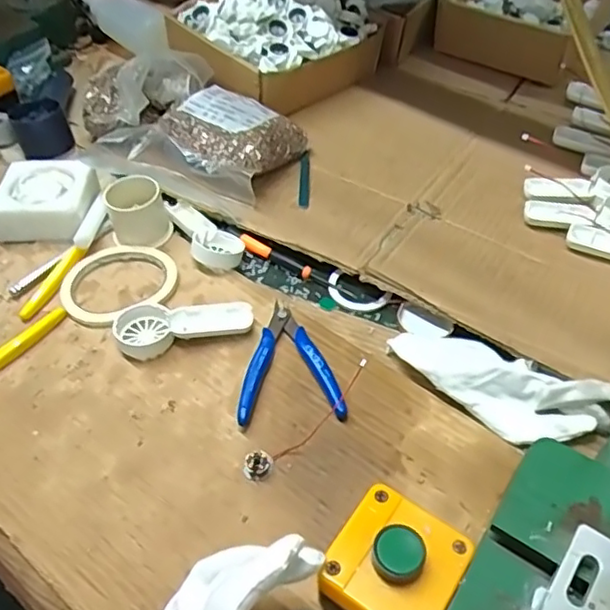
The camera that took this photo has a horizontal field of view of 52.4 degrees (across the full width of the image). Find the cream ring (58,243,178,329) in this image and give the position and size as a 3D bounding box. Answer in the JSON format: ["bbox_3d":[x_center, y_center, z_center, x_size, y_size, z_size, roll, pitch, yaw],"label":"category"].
[{"bbox_3d":[-0.167,-0.022,0.555,0.101,0.008,0.091,-20,50,-19],"label":"cream ring"}]

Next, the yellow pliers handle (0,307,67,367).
[{"bbox_3d":[-0.237,0.031,0.513,0.016,0.008,0.090,25,51,21],"label":"yellow pliers handle"}]

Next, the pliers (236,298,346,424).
[{"bbox_3d":[-0.015,0.042,0.496,0.079,0.014,0.113,-3,47,-5],"label":"pliers"}]

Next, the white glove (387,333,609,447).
[{"bbox_3d":[0.144,0.057,0.475,0.163,0.023,0.065,26,51,22],"label":"white glove"}]

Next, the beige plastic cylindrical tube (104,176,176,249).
[{"bbox_3d":[-0.159,-0.089,0.588,0.054,0.051,0.049,-16,49,-16],"label":"beige plastic cylindrical tube"}]

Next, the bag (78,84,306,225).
[{"bbox_3d":[-0.107,-0.164,0.648,0.170,0.057,0.152,21,49,18],"label":"bag"}]

